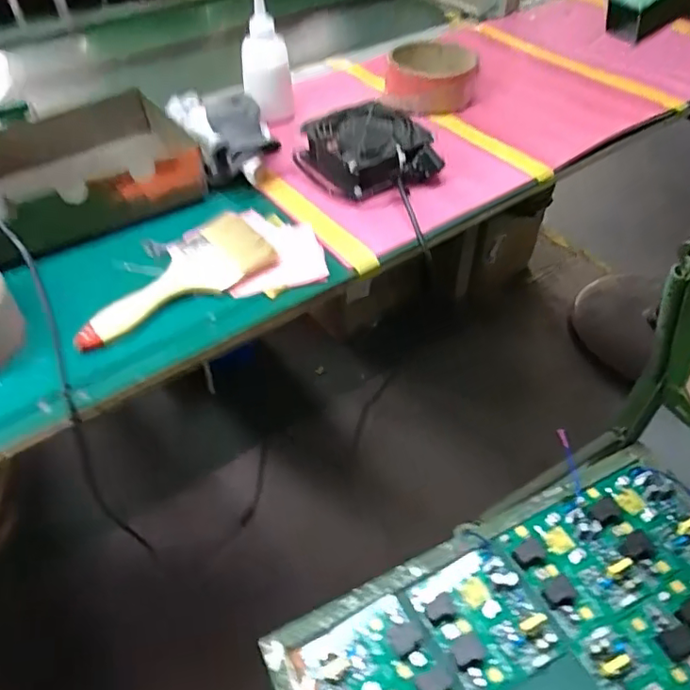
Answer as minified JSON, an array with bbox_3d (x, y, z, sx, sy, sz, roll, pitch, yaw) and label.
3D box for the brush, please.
[{"bbox_3d":[-0.166,-0.061,0.539,0.194,0.030,0.069,-33,54,-26],"label":"brush"}]

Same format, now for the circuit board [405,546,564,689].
[{"bbox_3d":[0.148,0.292,0.610,0.113,0.025,0.129,-23,50,-17],"label":"circuit board"}]

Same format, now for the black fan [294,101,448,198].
[{"bbox_3d":[0.023,-0.227,0.661,0.135,0.048,0.126,-24,50,-19],"label":"black fan"}]

